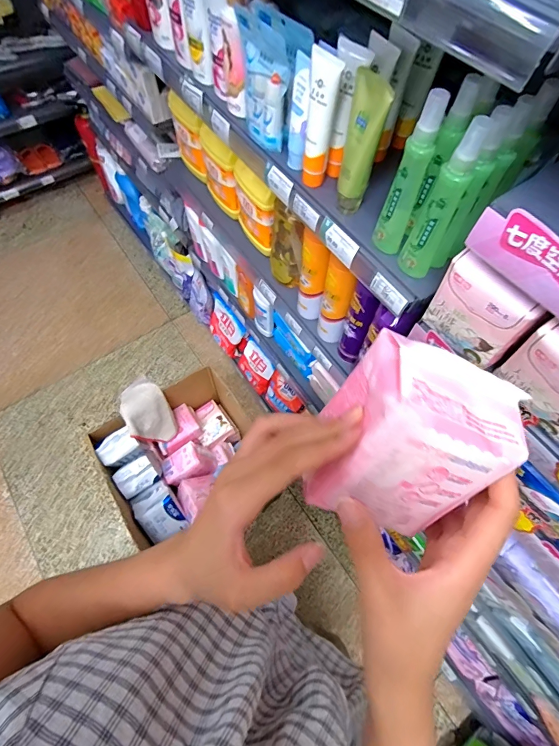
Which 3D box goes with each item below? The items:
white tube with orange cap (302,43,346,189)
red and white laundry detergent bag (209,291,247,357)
[{"bbox_3d":[0.054,-0.325,0.493,0.035,0.160,0.028,9,63,3],"label":"white tube with orange cap"},{"bbox_3d":[-0.219,-0.188,1.483,0.082,0.215,0.200,-36,70,-18],"label":"red and white laundry detergent bag"}]

